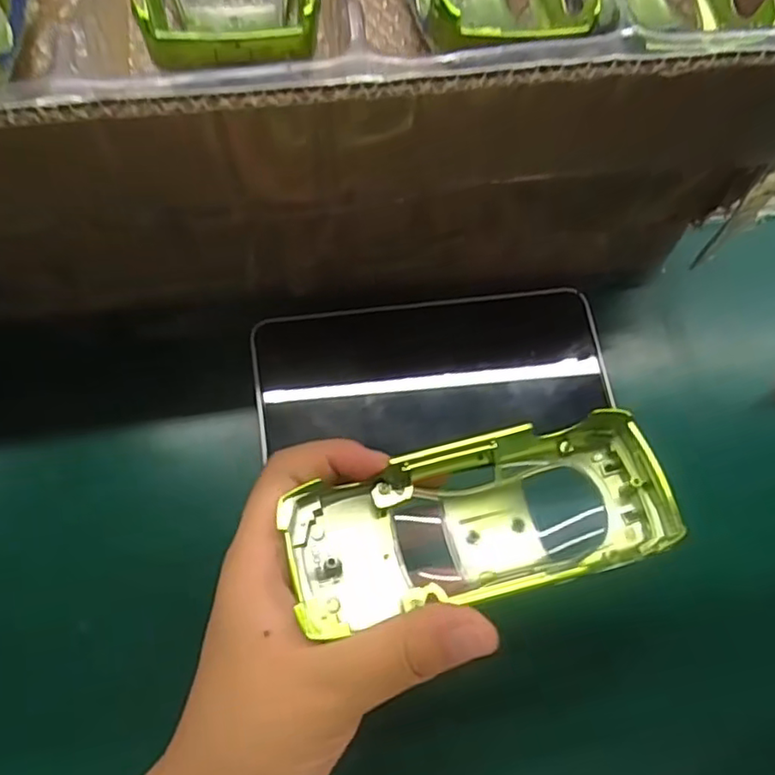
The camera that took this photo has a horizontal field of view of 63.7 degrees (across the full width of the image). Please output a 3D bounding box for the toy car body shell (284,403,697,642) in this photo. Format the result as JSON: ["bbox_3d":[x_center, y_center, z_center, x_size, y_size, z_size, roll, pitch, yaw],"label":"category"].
[{"bbox_3d":[0.033,0.046,0.224,0.133,0.029,0.056,-12,73,-9],"label":"toy car body shell"}]

